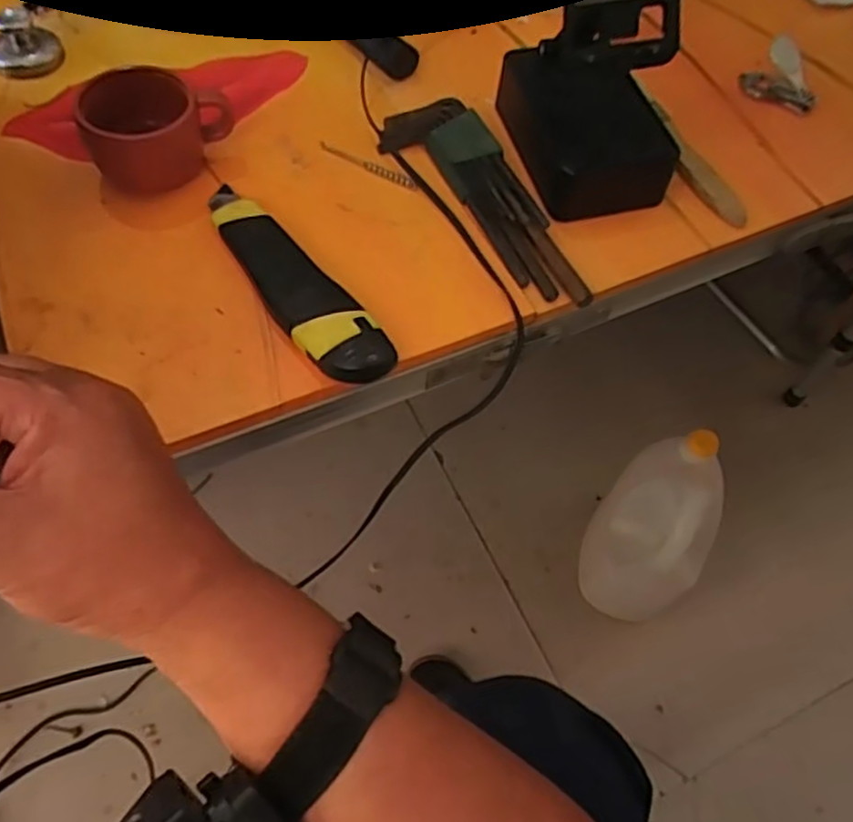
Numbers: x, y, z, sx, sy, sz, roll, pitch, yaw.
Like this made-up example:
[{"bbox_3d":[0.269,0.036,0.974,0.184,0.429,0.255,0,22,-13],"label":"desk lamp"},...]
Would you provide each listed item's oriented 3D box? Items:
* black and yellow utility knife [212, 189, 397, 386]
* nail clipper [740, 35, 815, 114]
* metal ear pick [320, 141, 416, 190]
[{"bbox_3d":[-0.077,-0.072,0.391,0.038,0.021,0.157,-34,68,-21],"label":"black and yellow utility knife"},{"bbox_3d":[0.247,-0.232,0.498,0.023,0.034,0.053,-23,64,-17],"label":"nail clipper"},{"bbox_3d":[-0.037,-0.157,0.455,0.070,0.004,0.009,27,61,11],"label":"metal ear pick"}]

